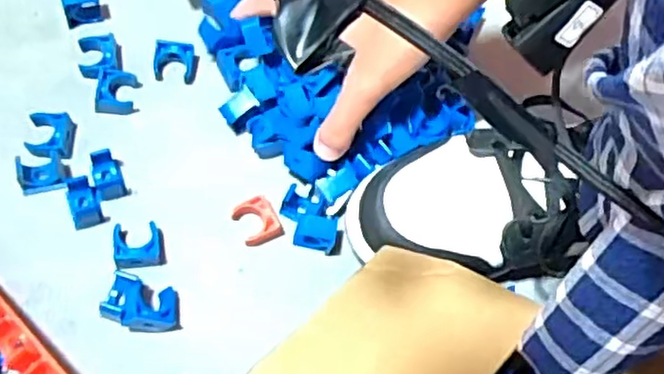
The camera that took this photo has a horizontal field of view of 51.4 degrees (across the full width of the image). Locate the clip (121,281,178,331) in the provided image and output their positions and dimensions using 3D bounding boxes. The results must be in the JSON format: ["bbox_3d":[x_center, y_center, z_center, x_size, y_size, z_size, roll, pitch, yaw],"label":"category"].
[{"bbox_3d":[-0.102,0.068,0.390,0.027,0.025,0.024,-3,66,-5],"label":"clip"}]

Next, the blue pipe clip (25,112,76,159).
[{"bbox_3d":[-0.171,-0.033,0.422,0.024,0.010,0.027,2,65,-3],"label":"blue pipe clip"}]

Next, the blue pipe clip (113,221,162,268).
[{"bbox_3d":[-0.114,0.034,0.405,0.025,0.019,0.028,-8,66,-7],"label":"blue pipe clip"}]

